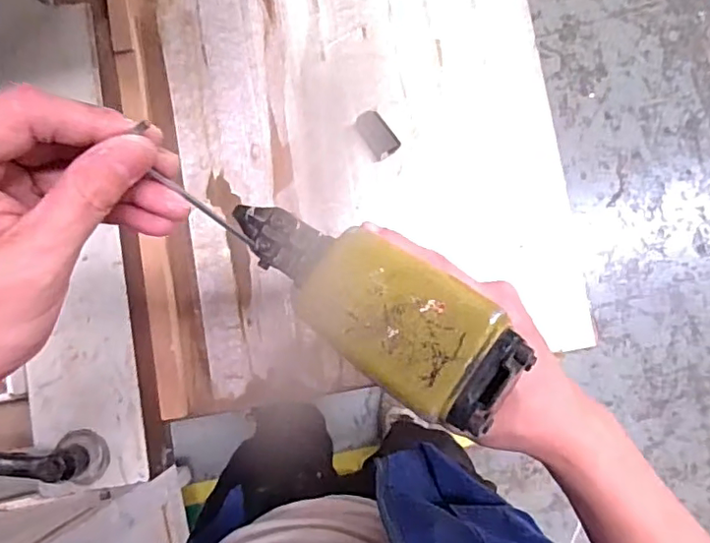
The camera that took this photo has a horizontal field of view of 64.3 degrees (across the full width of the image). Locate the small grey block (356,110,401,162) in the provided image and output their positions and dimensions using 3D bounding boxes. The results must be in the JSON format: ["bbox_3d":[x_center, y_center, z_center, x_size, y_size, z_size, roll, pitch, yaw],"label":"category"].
[{"bbox_3d":[0.020,-0.123,0.507,0.027,0.012,0.042,-30,84,-1],"label":"small grey block"}]

